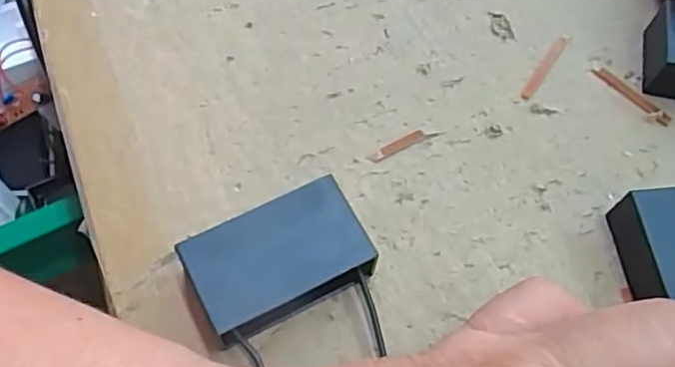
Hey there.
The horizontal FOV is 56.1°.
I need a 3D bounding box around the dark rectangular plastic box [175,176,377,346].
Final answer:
[{"bbox_3d":[-0.016,0.023,0.177,0.046,0.020,0.030,-24,66,-13],"label":"dark rectangular plastic box"}]

